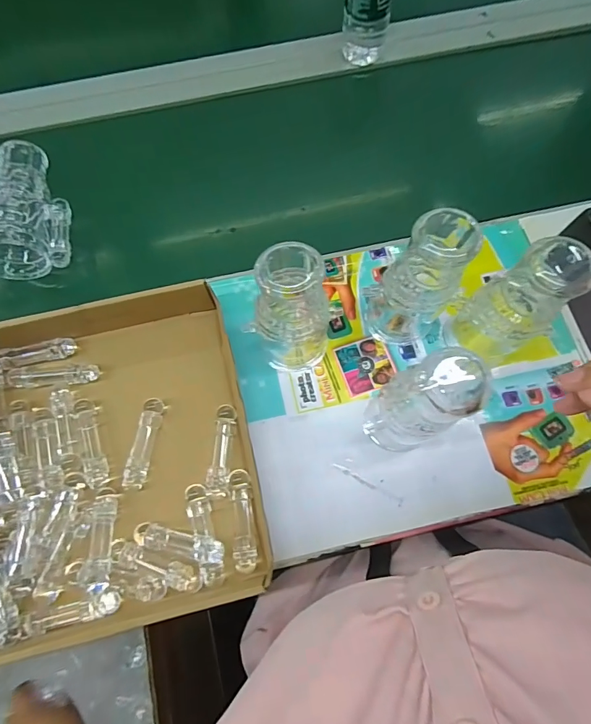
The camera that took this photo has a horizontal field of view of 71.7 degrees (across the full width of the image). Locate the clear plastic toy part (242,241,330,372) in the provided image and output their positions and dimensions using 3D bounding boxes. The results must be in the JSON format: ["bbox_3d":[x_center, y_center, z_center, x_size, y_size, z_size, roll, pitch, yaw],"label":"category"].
[{"bbox_3d":[-0.001,-0.040,0.396,0.062,0.173,0.063,27,75,9],"label":"clear plastic toy part"}]

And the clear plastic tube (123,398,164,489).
[{"bbox_3d":[-0.159,0.085,0.433,0.019,0.017,0.091,9,73,4],"label":"clear plastic tube"}]

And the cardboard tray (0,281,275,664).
[{"bbox_3d":[-0.194,0.087,0.424,0.272,0.045,0.343,-14,73,-3],"label":"cardboard tray"}]

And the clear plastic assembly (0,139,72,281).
[{"bbox_3d":[-0.348,-0.197,0.513,0.128,0.057,0.182,-7,73,-1],"label":"clear plastic assembly"}]

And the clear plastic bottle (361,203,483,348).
[{"bbox_3d":[0.117,-0.077,0.403,0.078,0.175,0.061,23,74,8],"label":"clear plastic bottle"}]

